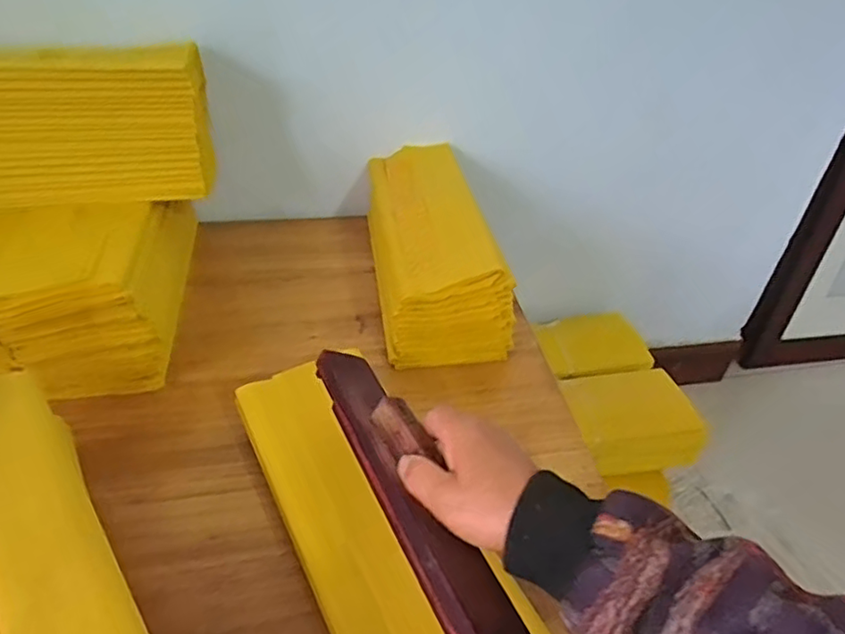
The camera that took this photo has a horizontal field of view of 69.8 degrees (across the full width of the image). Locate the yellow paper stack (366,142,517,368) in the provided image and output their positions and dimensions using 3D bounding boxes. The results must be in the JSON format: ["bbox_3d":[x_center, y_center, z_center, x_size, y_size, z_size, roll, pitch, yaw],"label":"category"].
[{"bbox_3d":[0.004,-0.091,0.748,0.132,0.111,0.329,-5,41,-11],"label":"yellow paper stack"}]

